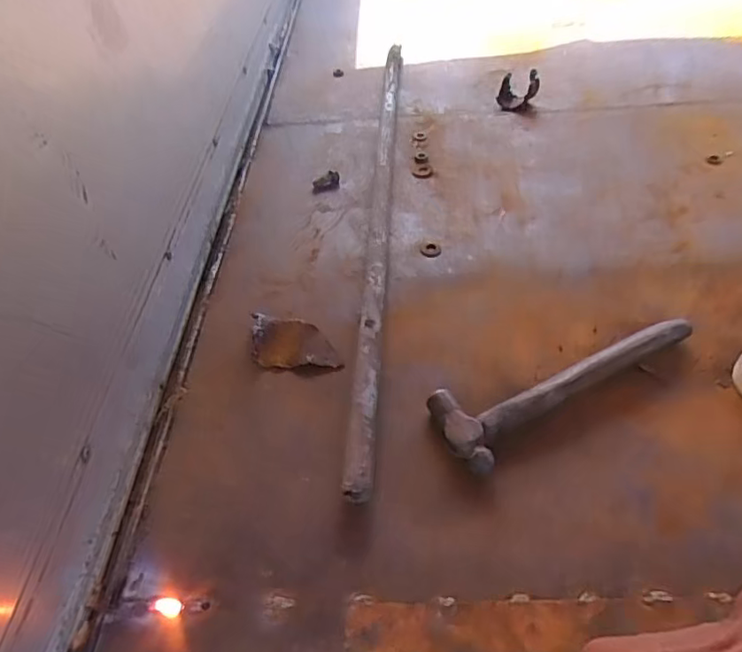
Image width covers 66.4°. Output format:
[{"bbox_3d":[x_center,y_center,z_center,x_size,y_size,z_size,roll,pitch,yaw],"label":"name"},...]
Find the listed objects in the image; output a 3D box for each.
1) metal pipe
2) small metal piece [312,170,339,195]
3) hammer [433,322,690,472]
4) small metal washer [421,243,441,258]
[{"bbox_3d":[0.019,-0.222,0.822,0.027,0.033,0.924,0,47,5],"label":"metal pipe"},{"bbox_3d":[-0.066,-0.211,0.831,0.040,0.015,0.034,-6,44,-2],"label":"small metal piece"},{"bbox_3d":[0.190,0.049,0.566,0.281,0.026,0.083,-25,50,-18],"label":"hammer"},{"bbox_3d":[0.075,-0.095,0.718,0.026,0.004,0.026,2,44,7],"label":"small metal washer"}]

